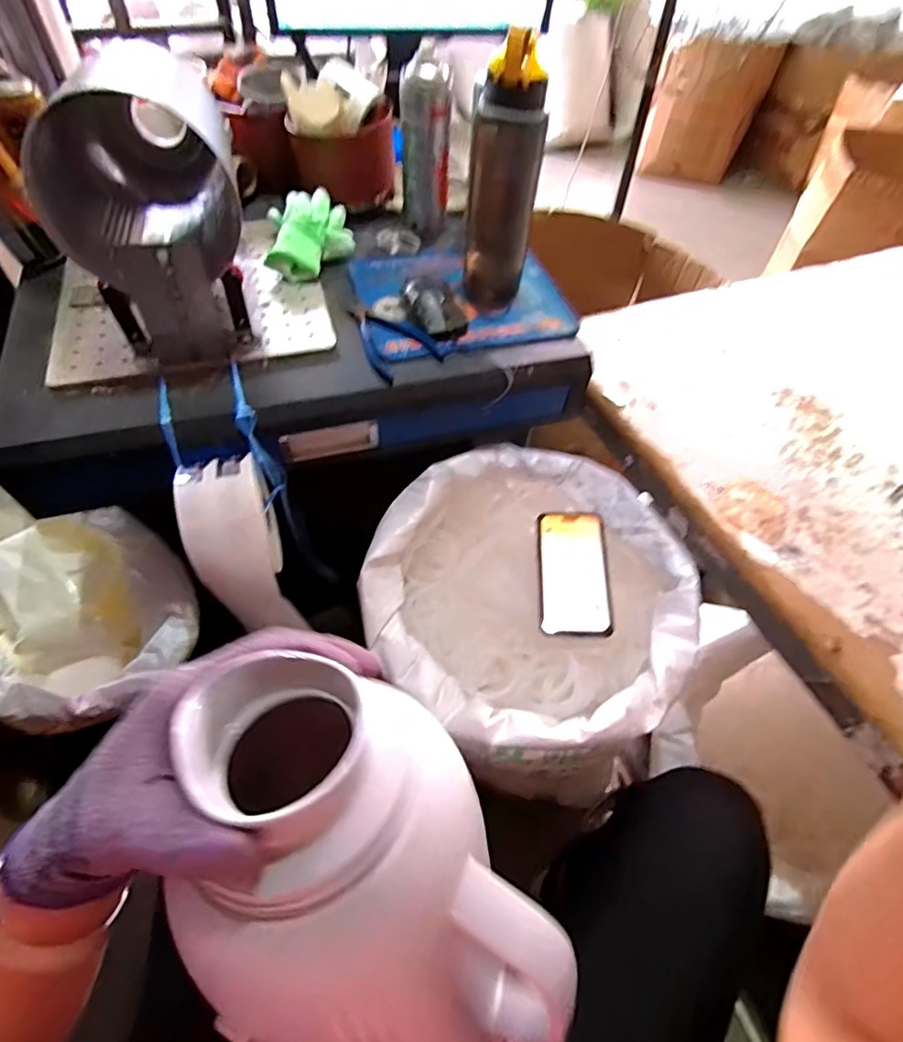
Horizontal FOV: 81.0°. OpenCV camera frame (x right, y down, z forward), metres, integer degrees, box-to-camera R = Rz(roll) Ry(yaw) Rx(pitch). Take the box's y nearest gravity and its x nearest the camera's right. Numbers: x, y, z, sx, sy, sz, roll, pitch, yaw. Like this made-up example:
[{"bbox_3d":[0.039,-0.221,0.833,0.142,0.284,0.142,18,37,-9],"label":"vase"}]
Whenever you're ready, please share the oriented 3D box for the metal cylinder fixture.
[{"bbox_3d":[-0.332,-0.348,0.562,0.149,0.214,0.328,-21,58,-18],"label":"metal cylinder fixture"}]

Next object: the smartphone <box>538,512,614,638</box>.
[{"bbox_3d":[0.149,0.060,0.649,0.083,0.011,0.161,1,60,5],"label":"smartphone"}]

